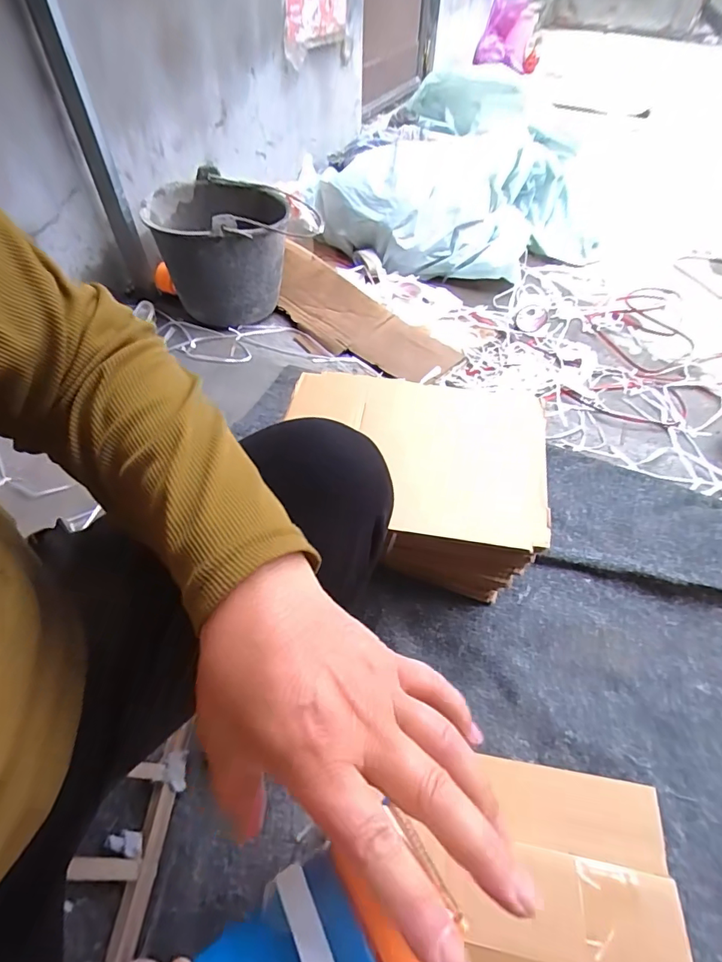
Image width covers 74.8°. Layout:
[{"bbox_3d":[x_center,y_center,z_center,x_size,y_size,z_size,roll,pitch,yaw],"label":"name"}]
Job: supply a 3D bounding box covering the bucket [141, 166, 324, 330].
[{"bbox_3d":[-0.358,-0.619,1.266,0.349,0.276,0.350,-11,53,-11],"label":"bucket"}]

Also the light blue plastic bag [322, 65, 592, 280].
[{"bbox_3d":[0.324,-0.936,1.477,0.809,0.377,0.736,27,55,18],"label":"light blue plastic bag"}]

